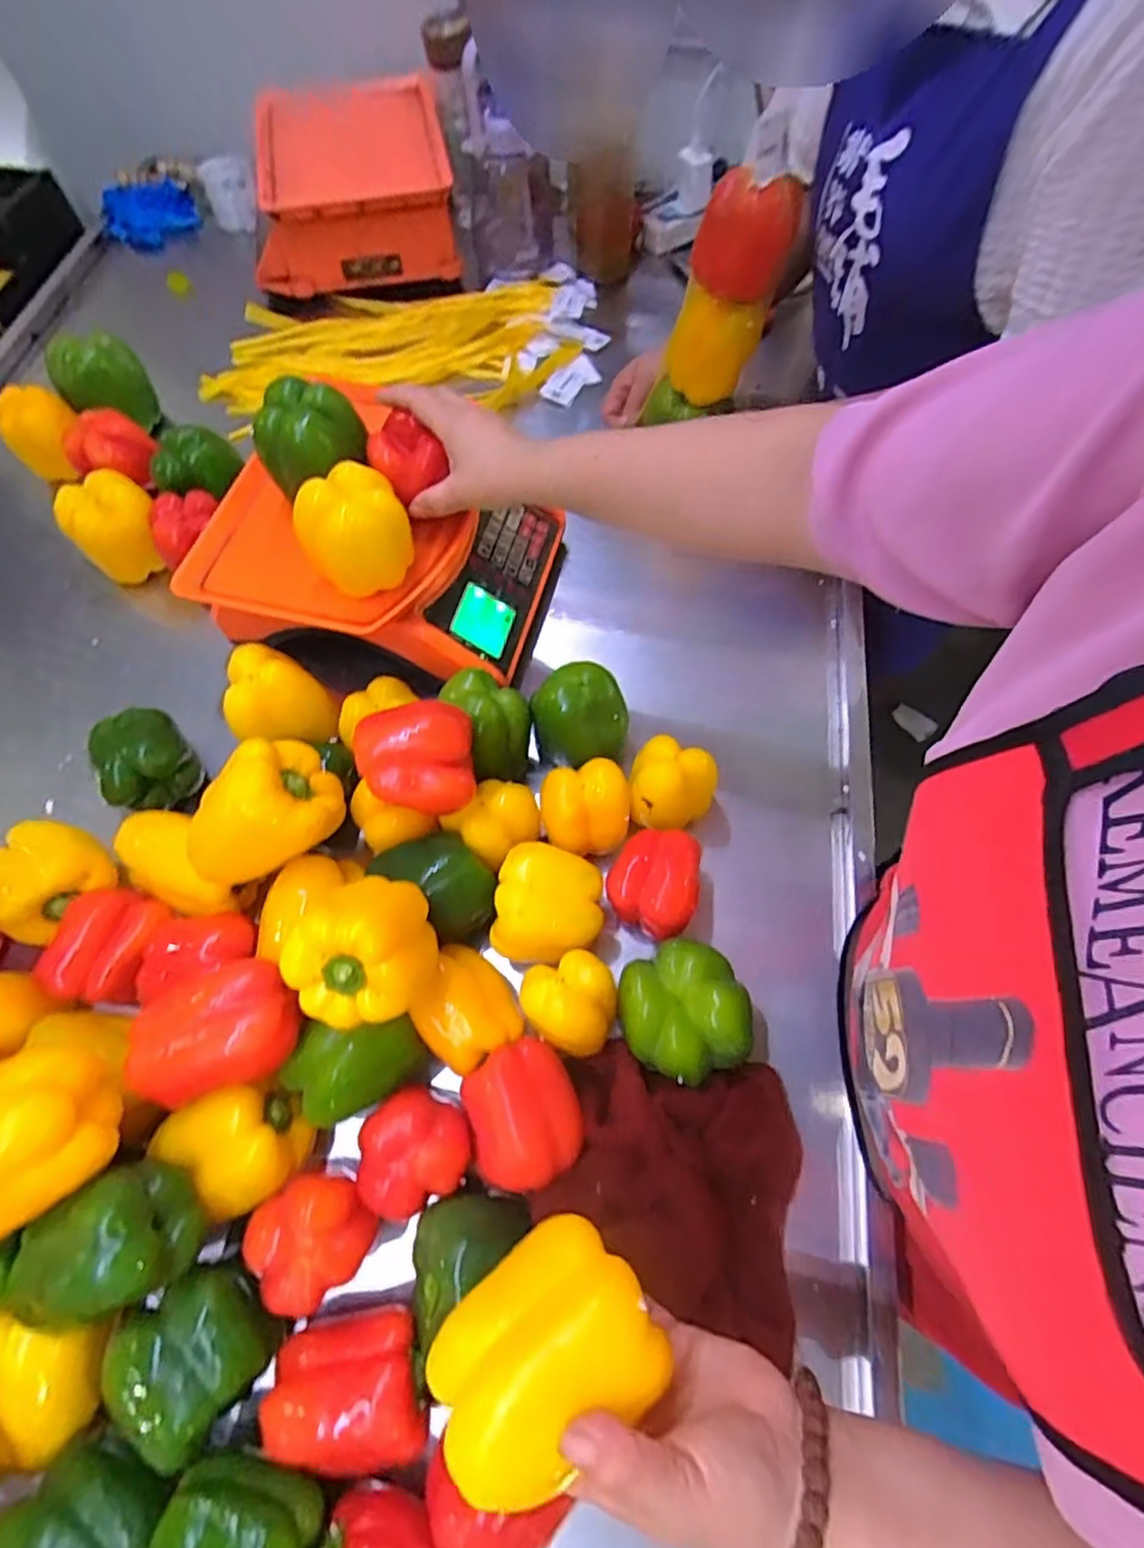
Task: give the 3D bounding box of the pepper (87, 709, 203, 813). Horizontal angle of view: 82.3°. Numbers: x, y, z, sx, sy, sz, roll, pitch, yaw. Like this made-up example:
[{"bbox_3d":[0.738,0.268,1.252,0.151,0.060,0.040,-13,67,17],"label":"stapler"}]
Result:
[{"bbox_3d":[-0.372,-0.008,0.577,0.082,0.082,0.077,42,72,18],"label":"pepper"}]

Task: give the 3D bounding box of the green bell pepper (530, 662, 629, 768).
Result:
[{"bbox_3d":[0.008,-0.051,0.567,0.083,0.073,0.070,0,64,1],"label":"green bell pepper"}]

